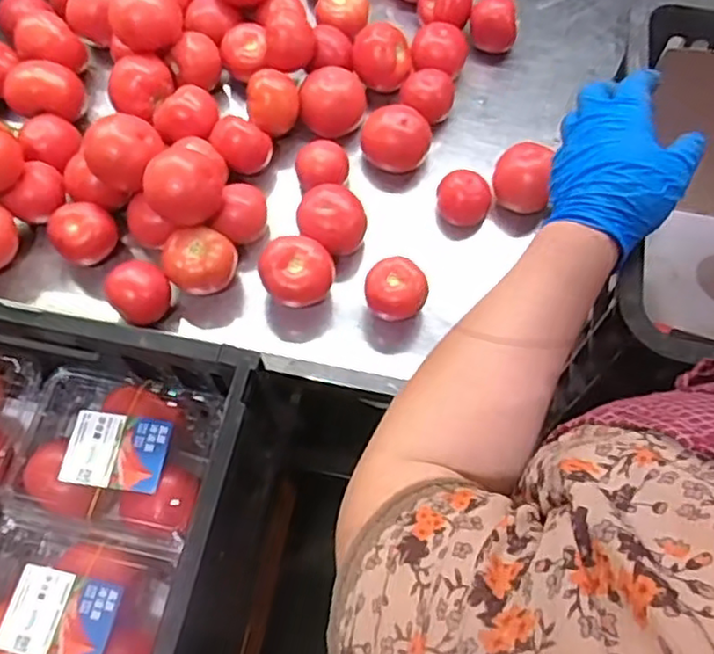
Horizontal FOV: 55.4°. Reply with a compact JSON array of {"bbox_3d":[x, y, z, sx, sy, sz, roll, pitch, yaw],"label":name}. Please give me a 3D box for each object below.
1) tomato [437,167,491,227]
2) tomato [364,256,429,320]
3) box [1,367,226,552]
[{"bbox_3d":[0.122,-0.145,0.783,0.059,0.046,0.054,12,66,5],"label":"tomato"},{"bbox_3d":[0.041,-0.035,0.734,0.064,0.059,0.057,19,67,8],"label":"tomato"},{"bbox_3d":[-0.213,0.115,0.591,0.170,0.079,0.128,9,66,3],"label":"box"}]

